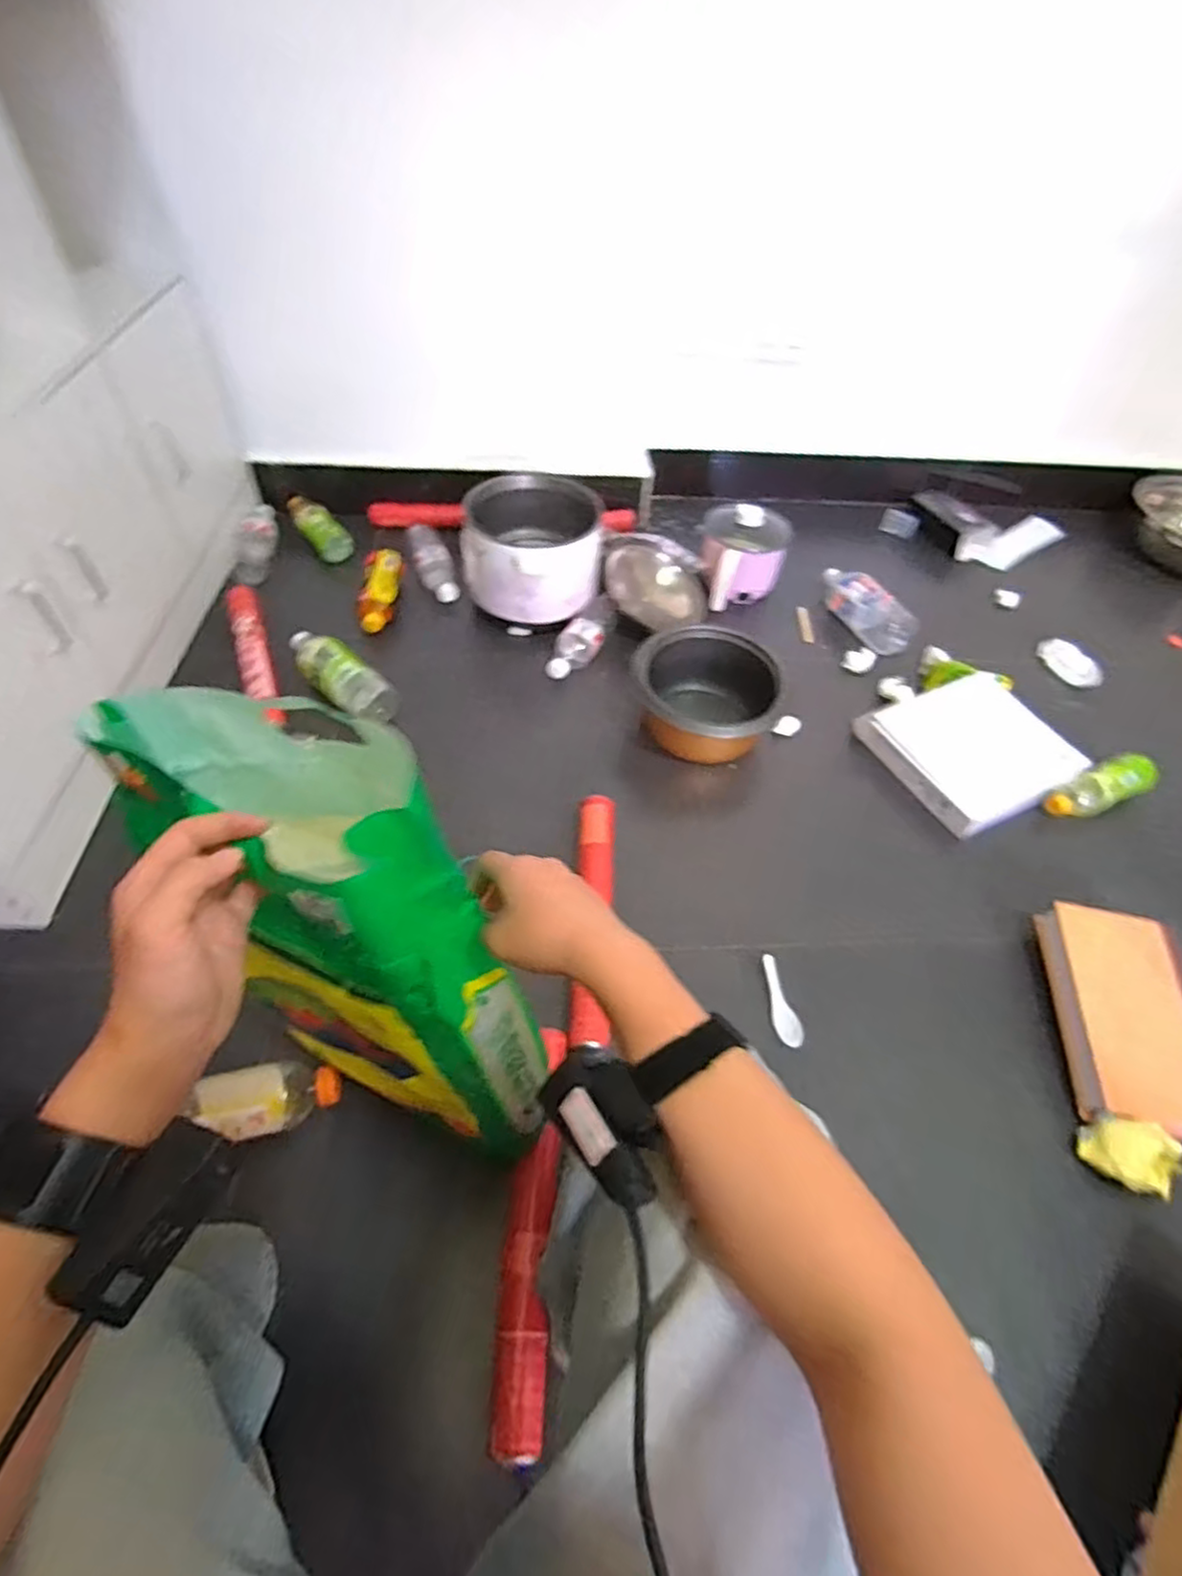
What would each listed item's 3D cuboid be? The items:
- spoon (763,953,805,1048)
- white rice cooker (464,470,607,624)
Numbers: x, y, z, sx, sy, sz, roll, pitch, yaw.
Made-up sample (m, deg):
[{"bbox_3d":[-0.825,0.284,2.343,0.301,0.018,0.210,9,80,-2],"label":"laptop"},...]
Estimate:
[{"bbox_3d":[0.245,0.275,0.905,0.033,0.014,0.115,-9,68,-11],"label":"spoon"},{"bbox_3d":[-0.109,-0.450,1.328,0.252,0.178,0.245,-2,53,-6],"label":"white rice cooker"}]

